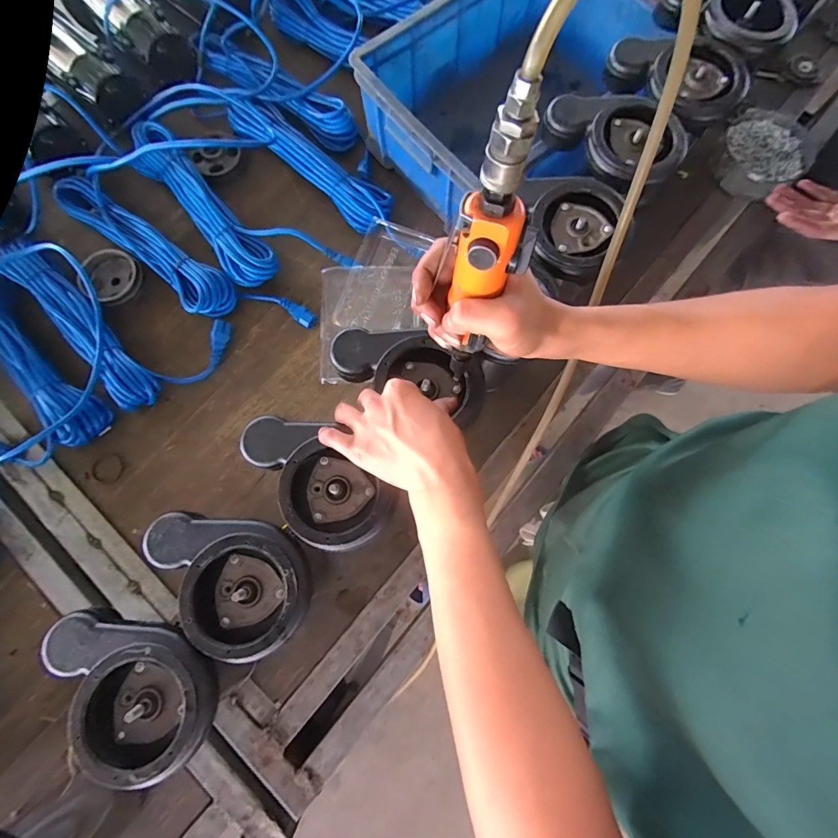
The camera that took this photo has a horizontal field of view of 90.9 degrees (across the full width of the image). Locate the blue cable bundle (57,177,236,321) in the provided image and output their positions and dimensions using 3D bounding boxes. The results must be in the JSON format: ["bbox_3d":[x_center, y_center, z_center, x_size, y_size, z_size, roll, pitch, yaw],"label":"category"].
[{"bbox_3d":[-0.432,-0.271,0.656,0.346,0.048,0.072,36,81,9],"label":"blue cable bundle"}]

